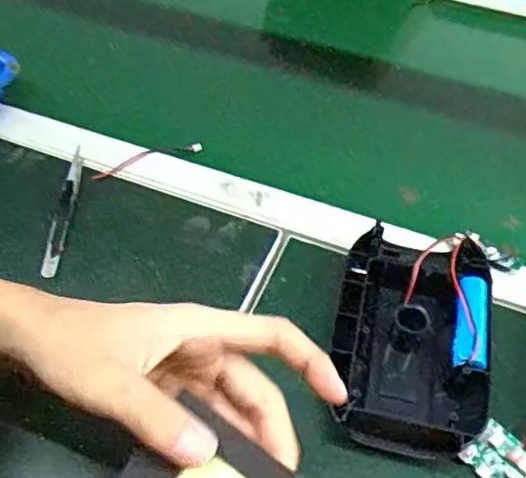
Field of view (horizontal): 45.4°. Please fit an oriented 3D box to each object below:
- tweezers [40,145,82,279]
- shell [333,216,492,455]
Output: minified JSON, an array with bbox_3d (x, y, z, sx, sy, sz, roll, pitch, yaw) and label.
[{"bbox_3d":[-0.150,-0.024,0.474,0.014,0.008,0.118,0,48,-3],"label":"tweezers"},{"bbox_3d":[0.096,0.060,0.401,0.095,0.037,0.147,9,49,4],"label":"shell"}]

